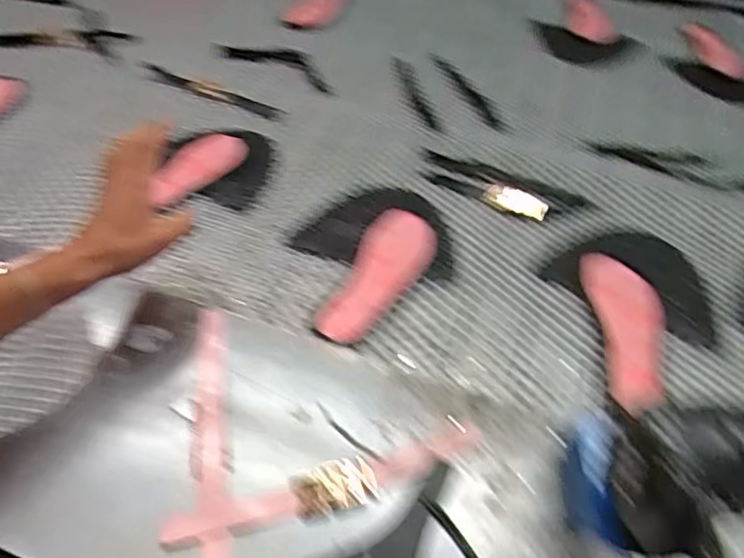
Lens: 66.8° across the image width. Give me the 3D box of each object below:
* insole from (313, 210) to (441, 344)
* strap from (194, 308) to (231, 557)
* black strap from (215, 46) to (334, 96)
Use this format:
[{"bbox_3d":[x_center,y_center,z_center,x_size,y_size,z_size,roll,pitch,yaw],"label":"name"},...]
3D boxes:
[{"bbox_3d":[0.010,-0.006,0.625,0.080,0.013,0.209,20,47,15],"label":"insole"},{"bbox_3d":[-0.133,0.126,0.463,0.025,0.014,0.255,-6,46,-11],"label":"strap"},{"bbox_3d":[-0.169,-0.388,1.001,0.266,0.027,0.067,24,48,18],"label":"black strap"}]

